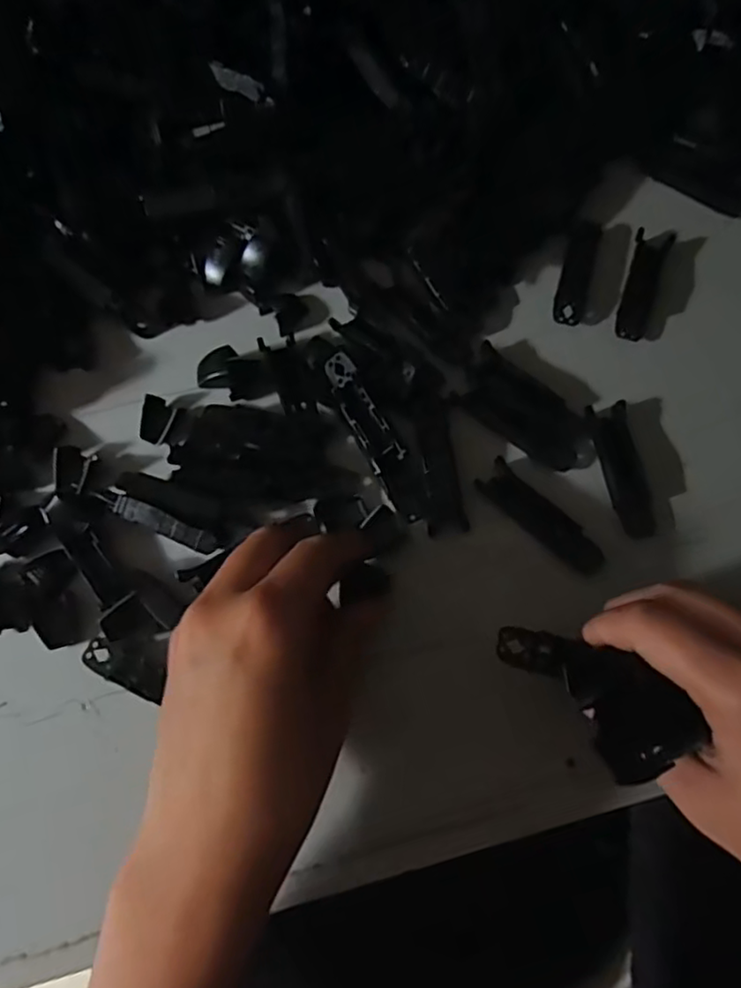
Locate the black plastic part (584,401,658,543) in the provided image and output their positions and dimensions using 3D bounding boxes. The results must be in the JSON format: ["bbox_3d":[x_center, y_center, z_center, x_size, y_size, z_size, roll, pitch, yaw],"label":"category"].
[{"bbox_3d":[0.117,-0.011,0.305,0.018,0.009,0.064,-12,70,-2],"label":"black plastic part"}]

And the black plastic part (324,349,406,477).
[{"bbox_3d":[-0.005,-0.040,0.310,0.016,0.017,0.062,-26,71,-7],"label":"black plastic part"}]

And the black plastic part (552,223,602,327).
[{"bbox_3d":[0.107,-0.115,0.345,0.016,0.007,0.062,16,72,8],"label":"black plastic part"}]

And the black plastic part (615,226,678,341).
[{"bbox_3d":[0.138,-0.106,0.341,0.017,0.008,0.064,19,72,9],"label":"black plastic part"}]

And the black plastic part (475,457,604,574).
[{"bbox_3d":[0.077,0.011,0.300,0.063,0.006,0.016,42,77,15],"label":"black plastic part"}]

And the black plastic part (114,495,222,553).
[{"bbox_3d":[-0.091,0.014,0.296,0.052,0.005,0.009,22,72,10],"label":"black plastic part"}]

